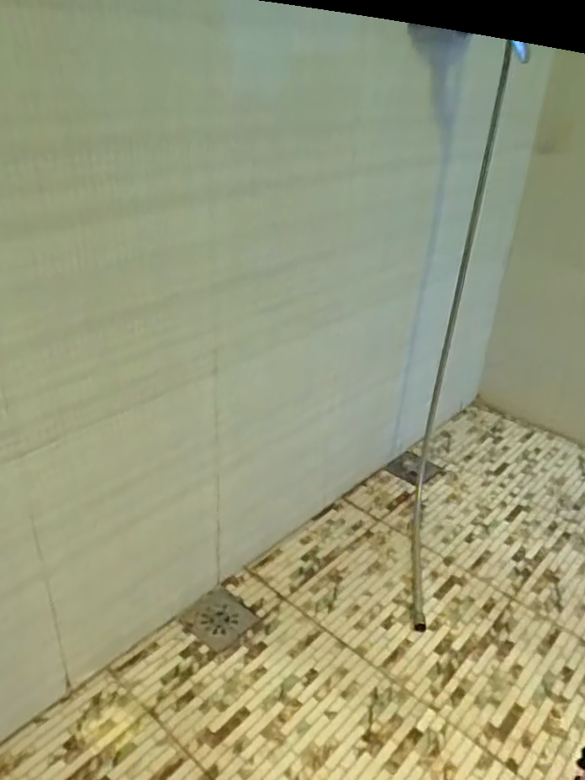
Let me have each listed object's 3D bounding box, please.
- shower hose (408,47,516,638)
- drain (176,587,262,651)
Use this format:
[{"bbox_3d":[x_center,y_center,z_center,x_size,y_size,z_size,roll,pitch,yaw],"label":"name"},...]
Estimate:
[{"bbox_3d":[0.315,-0.104,1.147,0.051,0.875,0.672,10,32,11],"label":"shower hose"},{"bbox_3d":[-0.130,0.409,1.089,0.114,0.019,0.102,26,39,25],"label":"drain"}]

